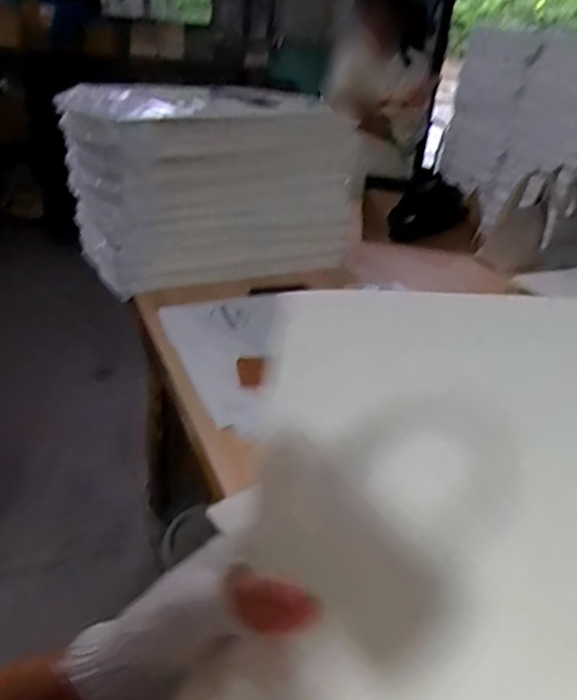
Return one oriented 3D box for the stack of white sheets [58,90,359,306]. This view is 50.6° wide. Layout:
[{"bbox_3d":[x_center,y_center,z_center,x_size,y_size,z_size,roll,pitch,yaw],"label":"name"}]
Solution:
[{"bbox_3d":[-0.188,-0.416,1.528,0.634,0.408,0.353,-14,35,-31],"label":"stack of white sheets"}]

